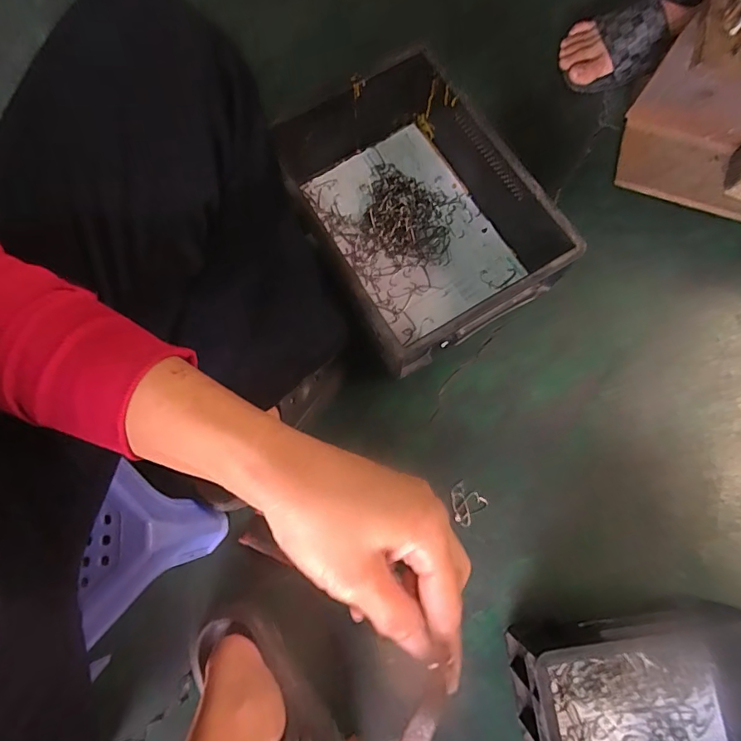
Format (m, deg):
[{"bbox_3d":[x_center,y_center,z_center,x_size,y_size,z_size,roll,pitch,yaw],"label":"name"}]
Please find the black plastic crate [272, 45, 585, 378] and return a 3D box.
[{"bbox_3d":[0.061,-0.199,0.619,0.268,0.123,0.340,-26,80,-7],"label":"black plastic crate"}]

